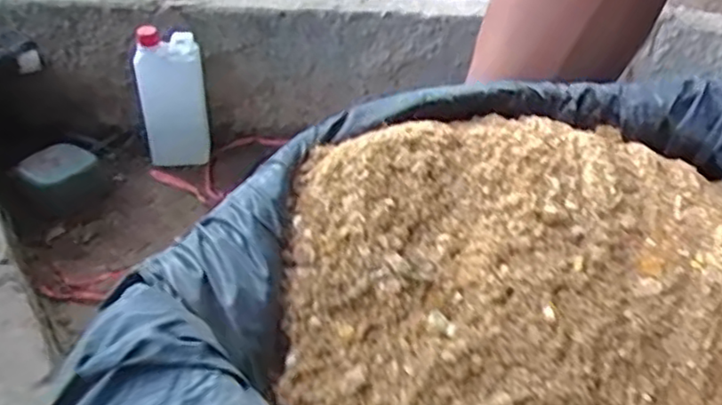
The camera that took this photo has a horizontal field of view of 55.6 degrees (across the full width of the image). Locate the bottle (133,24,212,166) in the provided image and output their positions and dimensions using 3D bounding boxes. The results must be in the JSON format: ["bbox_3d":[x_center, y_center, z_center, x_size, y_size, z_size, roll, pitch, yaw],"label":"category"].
[{"bbox_3d":[-0.294,-0.161,1.079,0.100,0.225,0.052,-13,40,-15],"label":"bottle"}]

